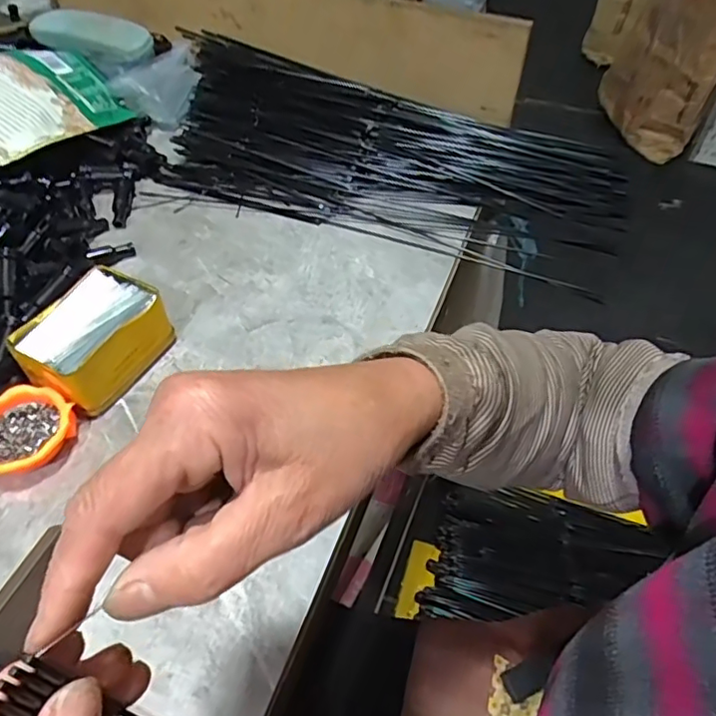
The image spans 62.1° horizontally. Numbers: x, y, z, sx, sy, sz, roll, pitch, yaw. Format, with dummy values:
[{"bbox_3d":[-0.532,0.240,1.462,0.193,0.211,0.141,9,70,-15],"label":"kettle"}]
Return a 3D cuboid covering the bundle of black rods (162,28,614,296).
[{"bbox_3d":[0.004,-0.236,0.693,0.572,0.027,0.229,24,69,14],"label":"bundle of black rods"}]

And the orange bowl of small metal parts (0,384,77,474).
[{"bbox_3d":[-0.265,0.058,0.467,0.071,0.024,0.074,0,50,0],"label":"orange bowl of small metal parts"}]

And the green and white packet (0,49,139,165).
[{"bbox_3d":[-0.379,-0.305,0.688,0.154,0.022,0.235,33,42,0],"label":"green and white packet"}]

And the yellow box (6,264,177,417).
[{"bbox_3d":[-0.224,-0.016,0.512,0.080,0.057,0.113,24,54,18],"label":"yellow box"}]

